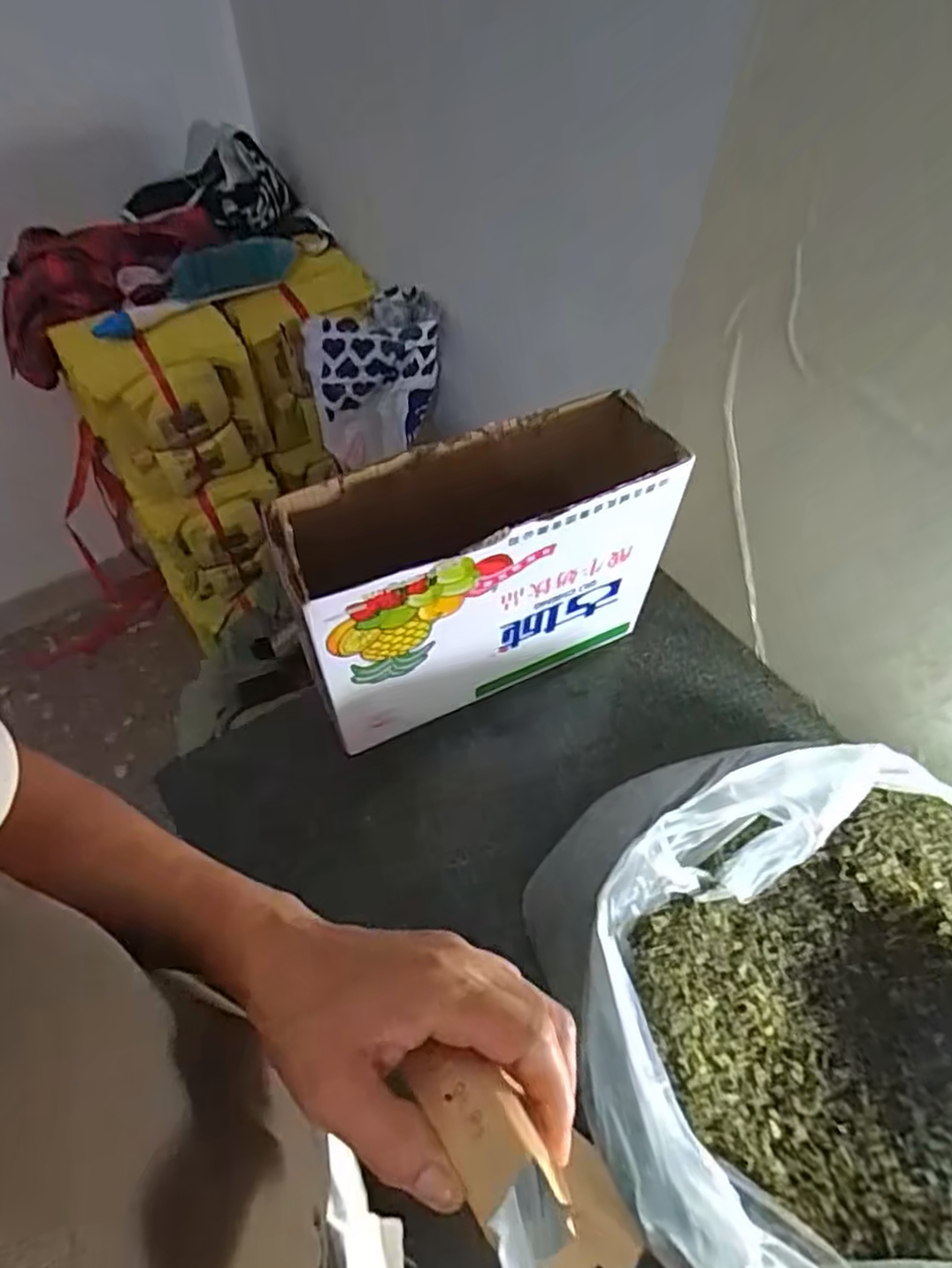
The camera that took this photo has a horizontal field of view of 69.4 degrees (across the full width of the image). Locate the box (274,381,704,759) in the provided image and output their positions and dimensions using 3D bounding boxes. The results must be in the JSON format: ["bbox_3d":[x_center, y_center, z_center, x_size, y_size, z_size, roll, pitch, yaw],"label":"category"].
[{"bbox_3d":[0.005,-0.052,0.653,0.335,0.246,0.123,-20,57,-15],"label":"box"}]

